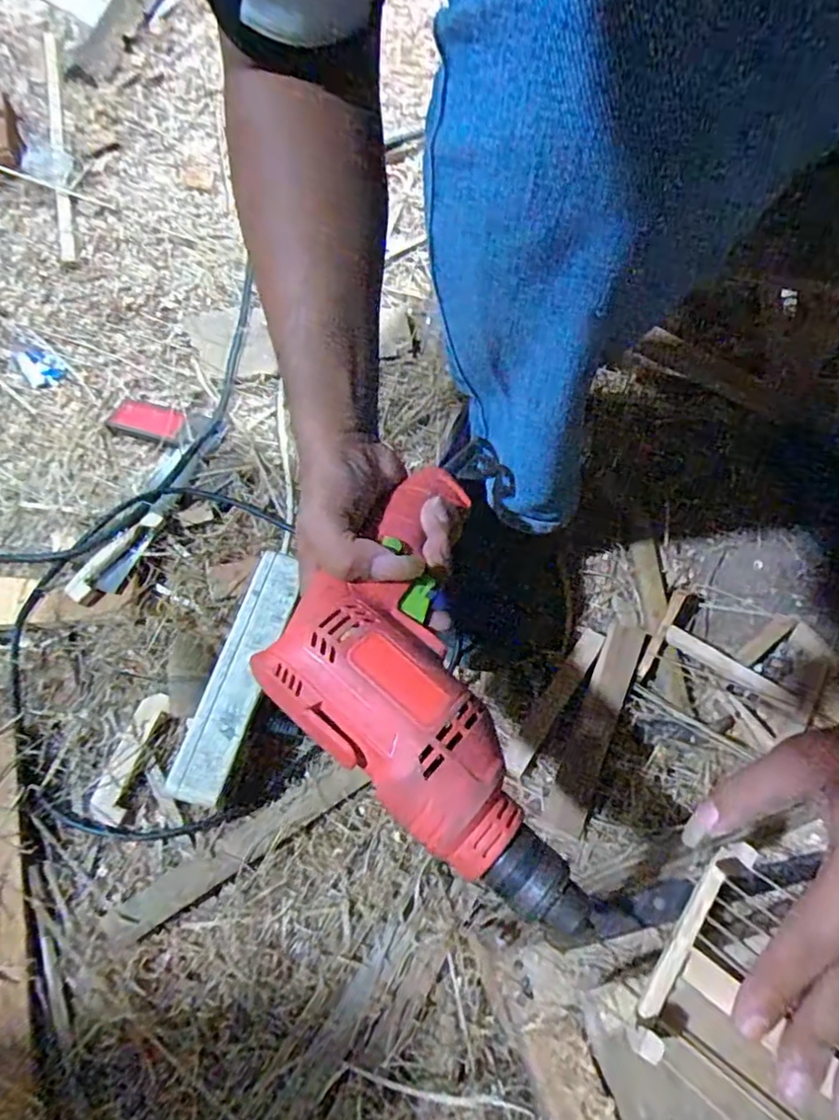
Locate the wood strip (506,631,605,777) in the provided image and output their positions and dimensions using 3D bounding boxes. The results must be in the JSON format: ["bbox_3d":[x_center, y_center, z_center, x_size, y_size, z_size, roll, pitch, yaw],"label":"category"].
[{"bbox_3d":[0.111,0.116,0.517,0.019,0.004,0.137,29,71,22],"label":"wood strip"}]

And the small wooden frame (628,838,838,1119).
[{"bbox_3d":[0.169,0.208,0.264,0.138,0.041,0.097,37,67,20],"label":"small wooden frame"}]

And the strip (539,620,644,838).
[{"bbox_3d":[0.141,0.130,0.502,0.030,0.005,0.174,20,67,18],"label":"strip"}]

